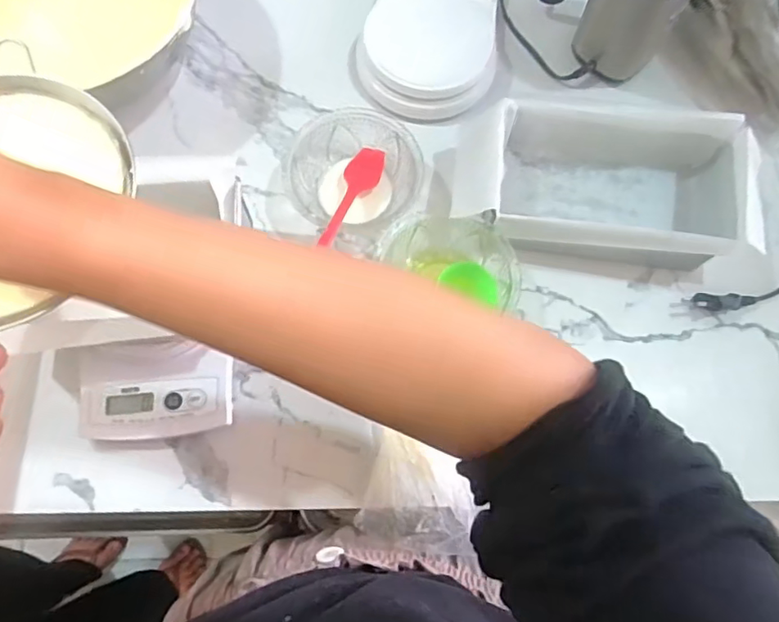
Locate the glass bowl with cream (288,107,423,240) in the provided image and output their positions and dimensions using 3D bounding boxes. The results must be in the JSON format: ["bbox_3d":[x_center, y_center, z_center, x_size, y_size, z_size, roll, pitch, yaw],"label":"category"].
[{"bbox_3d":[-0.031,-0.127,0.520,0.116,0.049,0.111,0,73,-1],"label":"glass bowl with cream"}]

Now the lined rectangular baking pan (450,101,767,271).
[{"bbox_3d":[0.184,-0.113,0.506,0.249,0.073,0.130,5,73,0],"label":"lined rectangular baking pan"}]

